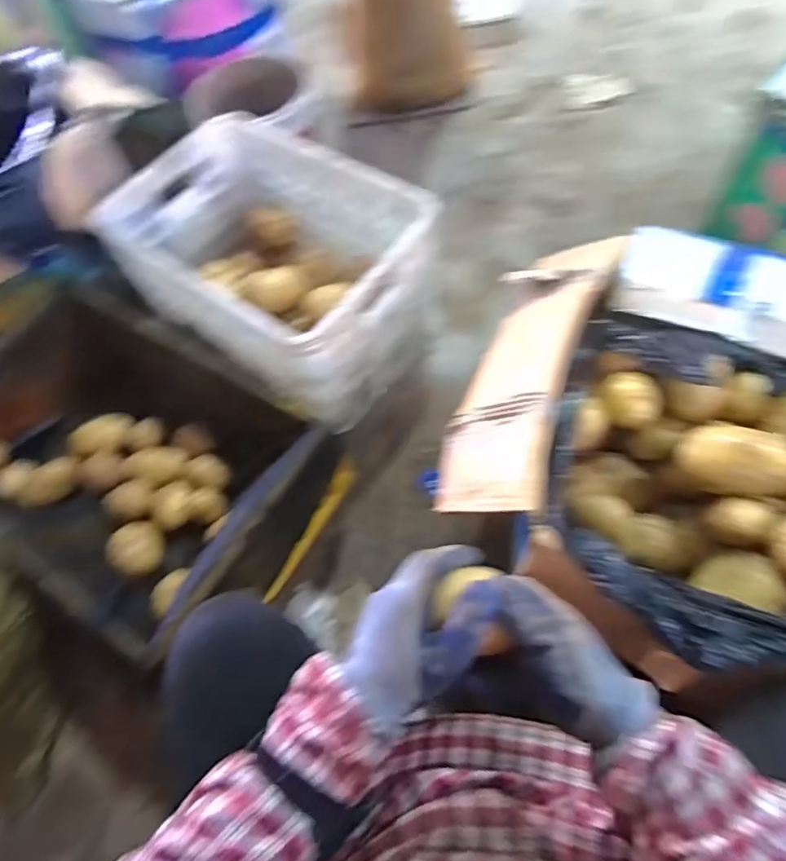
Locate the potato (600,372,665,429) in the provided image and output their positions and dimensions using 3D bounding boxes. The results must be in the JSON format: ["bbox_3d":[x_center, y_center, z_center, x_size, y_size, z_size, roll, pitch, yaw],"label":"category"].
[{"bbox_3d":[0.287,-0.038,0.660,0.047,0.051,0.069,-42,68,-17],"label":"potato"}]

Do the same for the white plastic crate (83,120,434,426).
[{"bbox_3d":[-0.200,-0.295,1.017,0.510,0.289,0.390,34,69,19],"label":"white plastic crate"}]

